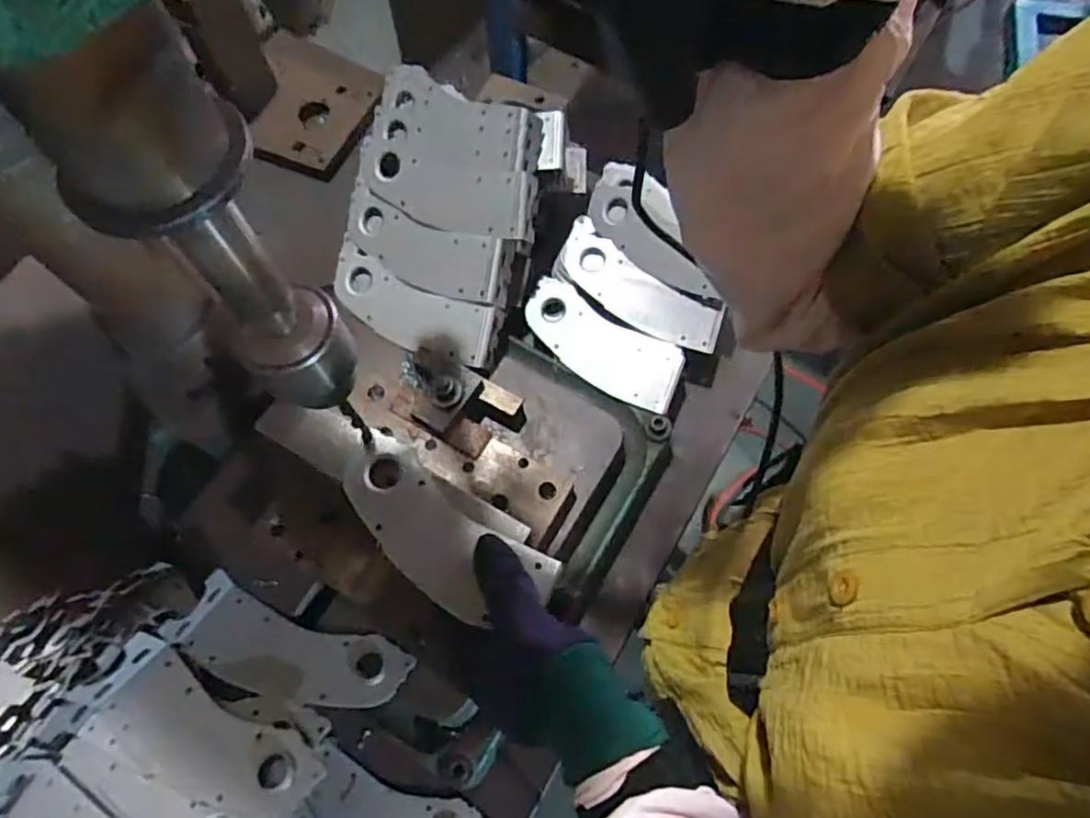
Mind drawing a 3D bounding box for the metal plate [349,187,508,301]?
[{"bbox_3d":[-0.126,-0.158,0.638,0.178,0.009,0.068,24,96,18],"label":"metal plate"}]

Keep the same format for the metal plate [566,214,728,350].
[{"bbox_3d":[0.091,-0.122,0.668,0.191,0.019,0.068,38,90,16],"label":"metal plate"}]

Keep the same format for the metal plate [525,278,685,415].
[{"bbox_3d":[0.056,-0.065,0.660,0.174,0.020,0.075,33,72,11],"label":"metal plate"}]

